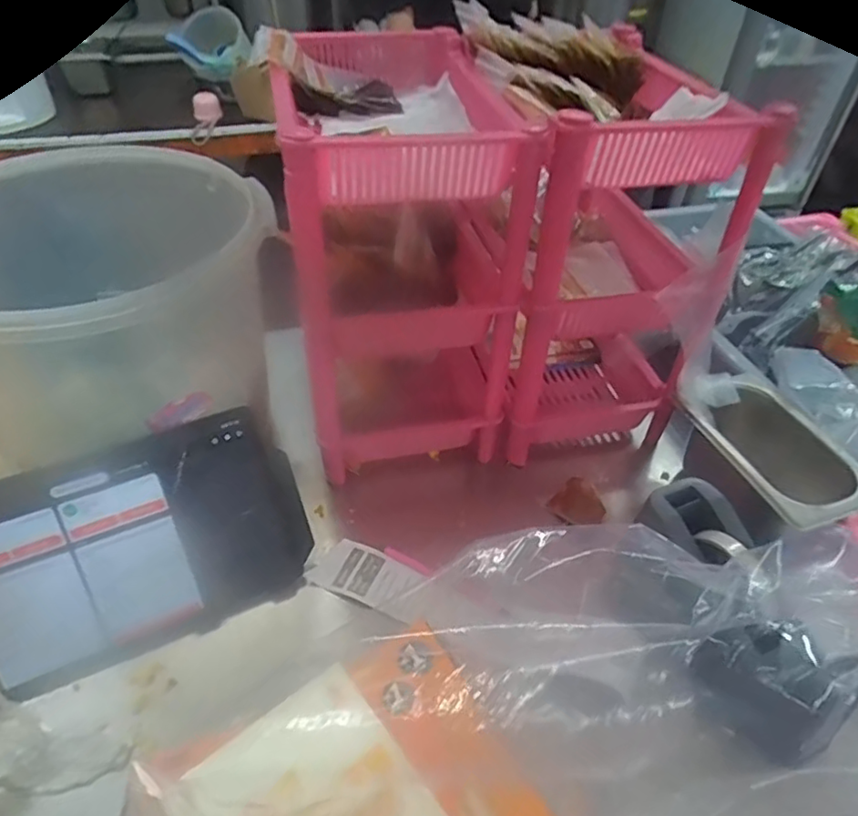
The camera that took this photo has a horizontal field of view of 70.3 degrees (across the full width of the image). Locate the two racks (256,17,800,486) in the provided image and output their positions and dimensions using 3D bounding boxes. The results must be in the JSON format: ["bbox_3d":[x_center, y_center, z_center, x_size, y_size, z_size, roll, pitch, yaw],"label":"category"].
[{"bbox_3d":[0.059,-0.166,0.646,0.376,0.351,0.307,-2,44,-5],"label":"two racks"}]

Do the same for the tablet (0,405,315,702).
[{"bbox_3d":[-0.235,0.116,0.504,0.258,0.173,0.013,-19,11,-19],"label":"tablet"}]

